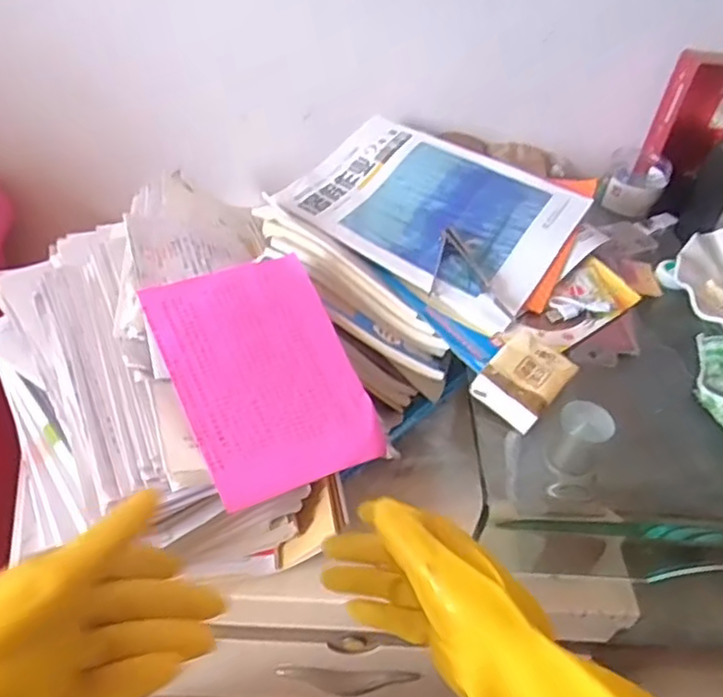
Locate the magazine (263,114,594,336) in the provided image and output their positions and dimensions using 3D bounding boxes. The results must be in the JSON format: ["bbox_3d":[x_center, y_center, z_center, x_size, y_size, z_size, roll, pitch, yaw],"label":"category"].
[{"bbox_3d":[0.068,-0.140,0.629,0.256,0.016,0.189,31,62,20],"label":"magazine"}]

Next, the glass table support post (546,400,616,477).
[{"bbox_3d":[0.174,0.071,0.514,0.038,0.056,0.042,26,47,19],"label":"glass table support post"}]

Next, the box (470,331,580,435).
[{"bbox_3d":[0.127,0.022,0.492,0.052,0.028,0.071,33,50,25],"label":"box"}]

